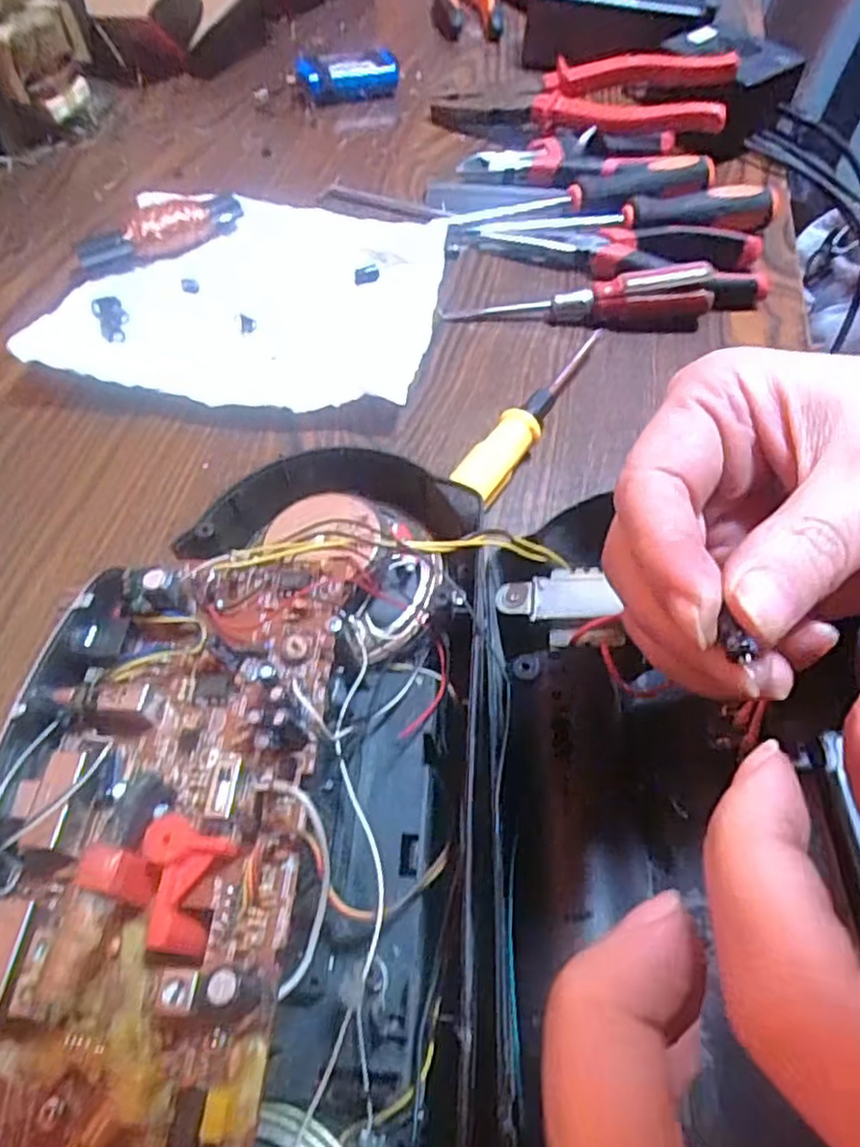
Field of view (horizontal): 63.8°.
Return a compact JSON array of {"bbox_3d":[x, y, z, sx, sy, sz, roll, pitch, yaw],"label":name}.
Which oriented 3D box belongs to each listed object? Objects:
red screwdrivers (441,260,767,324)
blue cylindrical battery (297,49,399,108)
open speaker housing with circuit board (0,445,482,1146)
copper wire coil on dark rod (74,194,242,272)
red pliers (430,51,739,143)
[{"bbox_3d":[0.100,-0.148,0.372,0.177,0.027,0.025,-6,58,-8],"label":"red screwdrivers"},{"bbox_3d":[-0.059,-0.356,0.498,0.072,0.028,0.036,-11,59,-11],"label":"blue cylindrical battery"},{"bbox_3d":[-0.048,0.073,0.188,0.120,0.069,0.265,5,57,0],"label":"open speaker housing with circuit board"},{"bbox_3d":[-0.147,-0.187,0.378,0.088,0.020,0.022,-22,61,-17],"label":"copper wire coil on dark rod"},{"bbox_3d":[0.097,-0.317,0.463,0.192,0.033,0.059,5,56,16],"label":"red pliers"}]

